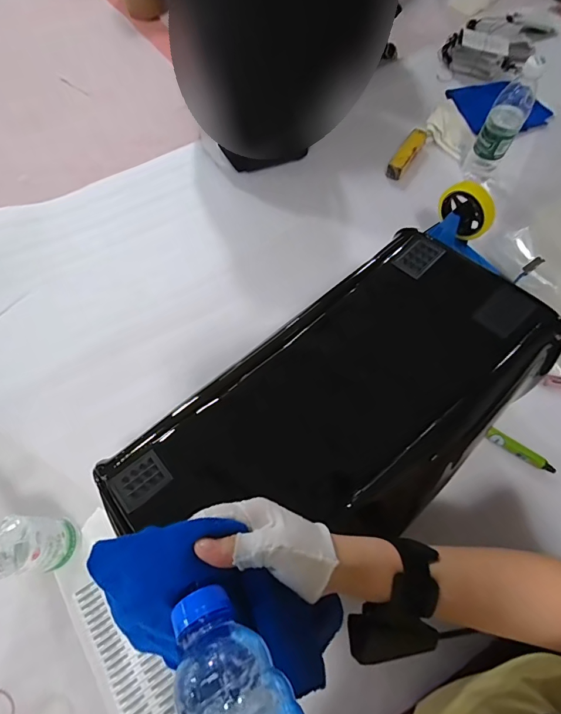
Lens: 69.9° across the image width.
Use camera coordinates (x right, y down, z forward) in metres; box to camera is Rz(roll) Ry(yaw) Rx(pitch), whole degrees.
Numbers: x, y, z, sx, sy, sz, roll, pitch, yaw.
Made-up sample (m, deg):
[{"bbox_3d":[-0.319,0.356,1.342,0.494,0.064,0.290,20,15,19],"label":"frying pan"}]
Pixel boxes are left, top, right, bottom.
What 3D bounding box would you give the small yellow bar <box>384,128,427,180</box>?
[{"bbox_3d":[0.269,-0.436,0.852,0.037,0.020,0.145,32,71,15],"label":"small yellow bar"}]

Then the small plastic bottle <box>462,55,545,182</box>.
[{"bbox_3d":[0.410,-0.429,0.747,0.069,0.219,0.059,26,70,13],"label":"small plastic bottle"}]

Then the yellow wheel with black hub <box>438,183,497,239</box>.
[{"bbox_3d":[0.308,-0.243,0.666,0.028,0.085,0.093,-35,69,-12],"label":"yellow wheel with black hub"}]

